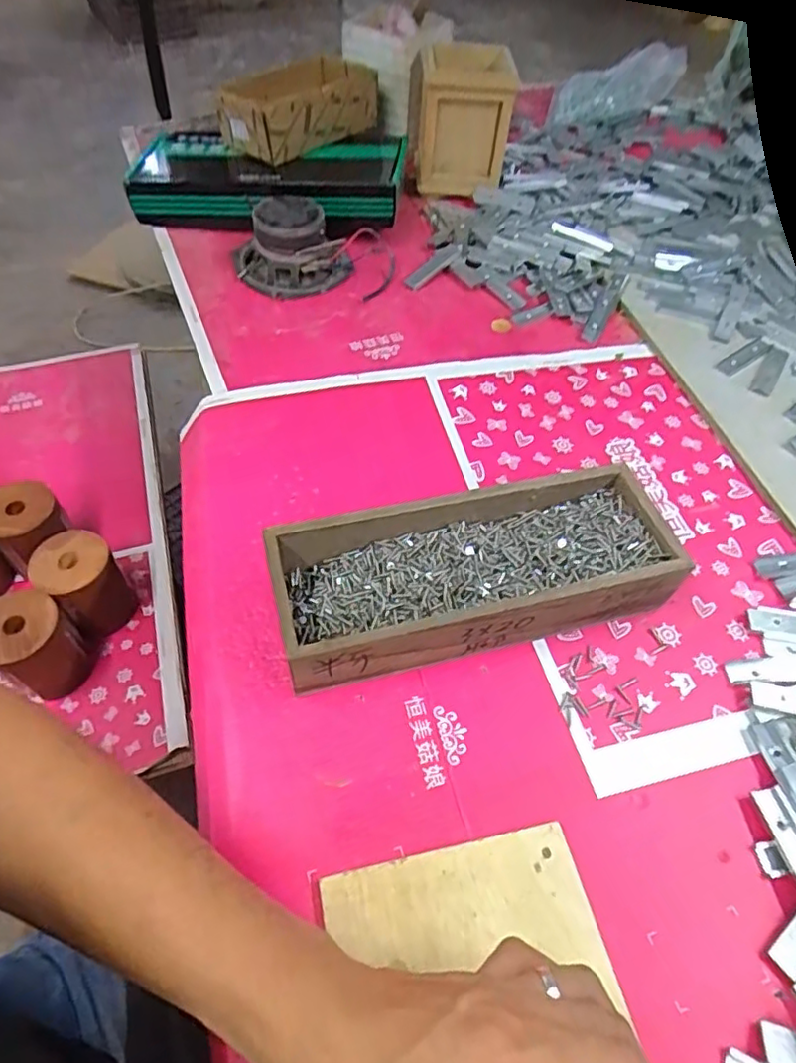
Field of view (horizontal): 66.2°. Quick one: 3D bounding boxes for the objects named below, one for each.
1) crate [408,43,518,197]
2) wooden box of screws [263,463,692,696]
[{"bbox_3d":[0.076,-0.516,0.771,0.116,0.132,0.100,-3,55,-4],"label":"crate"},{"bbox_3d":[0.054,0.029,0.440,0.280,0.066,0.102,-12,56,-10],"label":"wooden box of screws"}]

